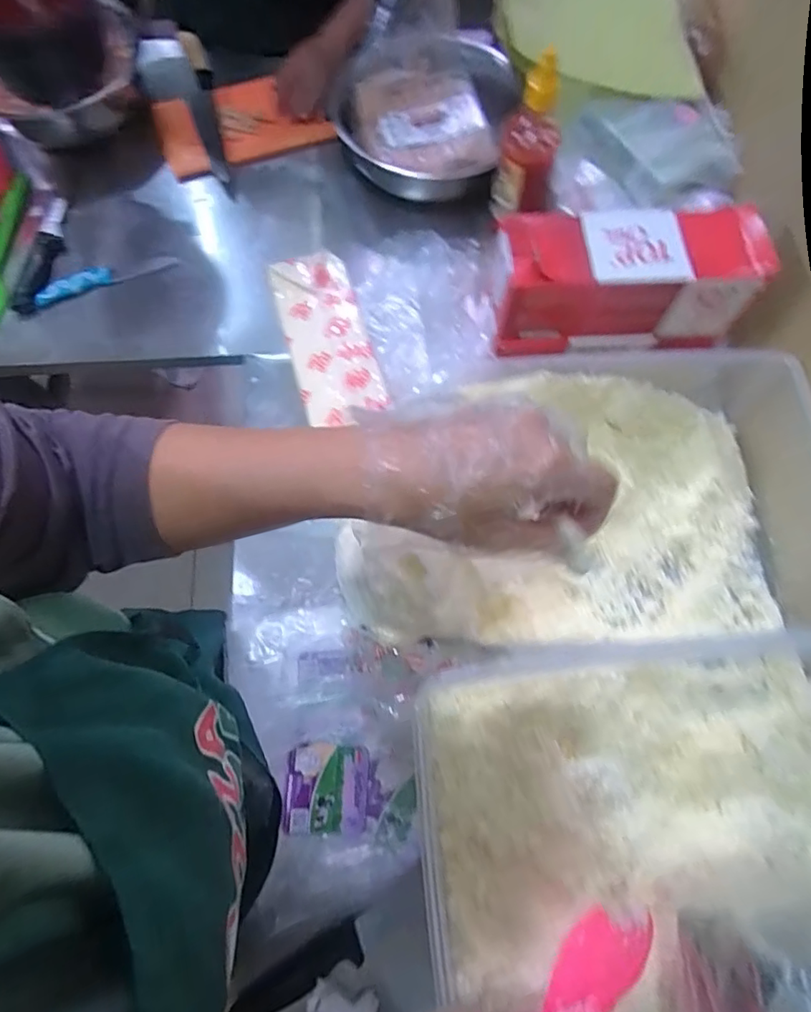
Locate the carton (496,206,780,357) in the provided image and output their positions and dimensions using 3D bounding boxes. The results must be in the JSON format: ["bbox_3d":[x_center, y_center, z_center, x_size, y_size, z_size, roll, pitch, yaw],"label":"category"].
[{"bbox_3d":[0.232,-0.239,0.572,0.264,0.108,0.101,-4,72,-3],"label":"carton"}]

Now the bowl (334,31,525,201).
[{"bbox_3d":[0.019,-0.544,0.751,0.236,0.079,0.236,0,73,0],"label":"bowl"}]

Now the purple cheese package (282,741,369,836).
[{"bbox_3d":[-0.076,0.273,0.518,0.075,0.011,0.077,1,73,0],"label":"purple cheese package"}]

